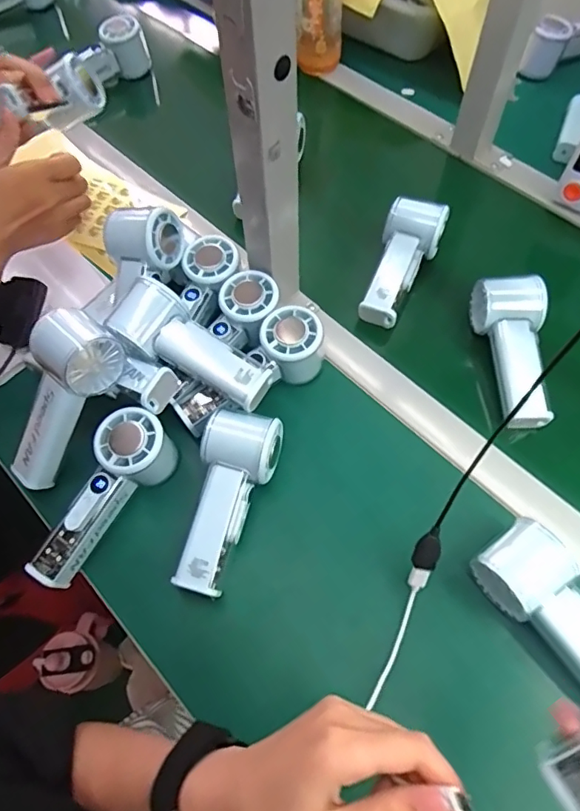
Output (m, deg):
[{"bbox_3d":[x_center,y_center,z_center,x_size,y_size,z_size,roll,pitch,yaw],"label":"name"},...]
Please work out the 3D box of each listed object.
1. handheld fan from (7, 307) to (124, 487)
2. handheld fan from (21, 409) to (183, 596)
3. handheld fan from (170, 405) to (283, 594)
[{"bbox_3d":[-0.199,-0.003,0.435,0.062,0.054,0.152,33,105,17],"label":"handheld fan"},{"bbox_3d":[-0.154,0.076,0.437,0.049,0.056,0.150,29,81,15],"label":"handheld fan"},{"bbox_3d":[-0.053,0.080,0.431,0.059,0.061,0.146,14,63,9],"label":"handheld fan"}]

